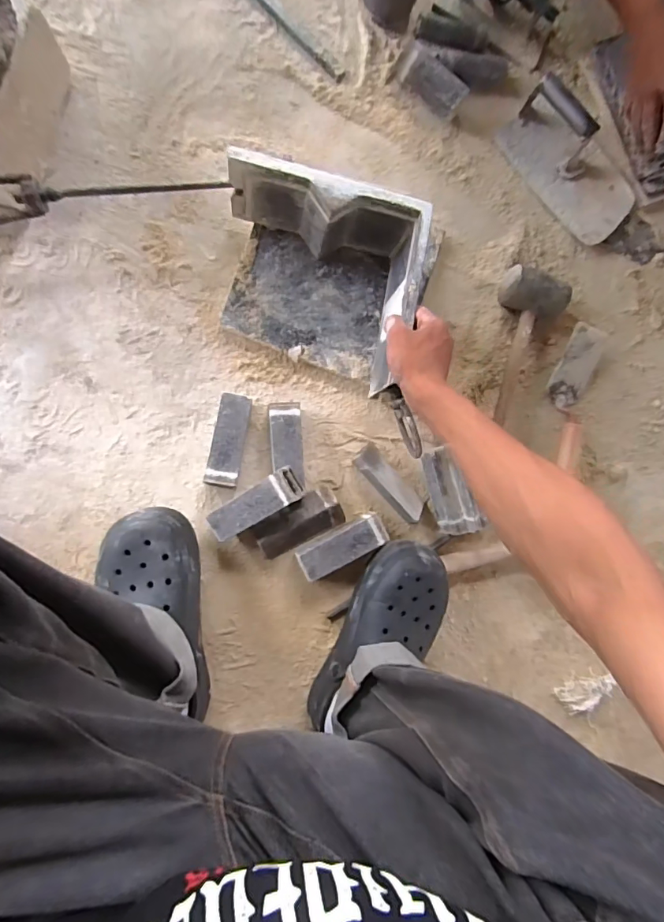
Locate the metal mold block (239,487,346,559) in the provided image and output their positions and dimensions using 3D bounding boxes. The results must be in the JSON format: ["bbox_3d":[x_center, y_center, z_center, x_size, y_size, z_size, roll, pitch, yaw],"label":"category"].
[{"bbox_3d":[-0.047,0.083,0.592,0.125,0.033,0.053,-26,95,-8],"label":"metal mold block"}]

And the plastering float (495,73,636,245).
[{"bbox_3d":[0.359,-0.440,0.667,0.224,0.071,0.133,41,81,-4],"label":"plastering float"}]

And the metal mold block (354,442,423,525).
[{"bbox_3d":[0.080,0.028,0.612,0.044,0.042,0.115,-44,93,-9],"label":"metal mold block"}]

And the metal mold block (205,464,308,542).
[{"bbox_3d":[-0.092,0.053,0.542,0.116,0.029,0.039,-32,93,12],"label":"metal mold block"}]

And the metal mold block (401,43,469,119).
[{"bbox_3d":[0.141,-0.533,0.649,0.099,0.046,0.043,39,82,-4],"label":"metal mold block"}]

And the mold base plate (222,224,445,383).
[{"bbox_3d":[0.003,-0.238,0.629,0.245,0.017,0.218,19,85,-8],"label":"mold base plate"}]

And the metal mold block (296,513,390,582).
[{"bbox_3d":[0.012,0.109,0.594,0.116,0.044,0.046,-28,90,-9],"label":"metal mold block"}]

